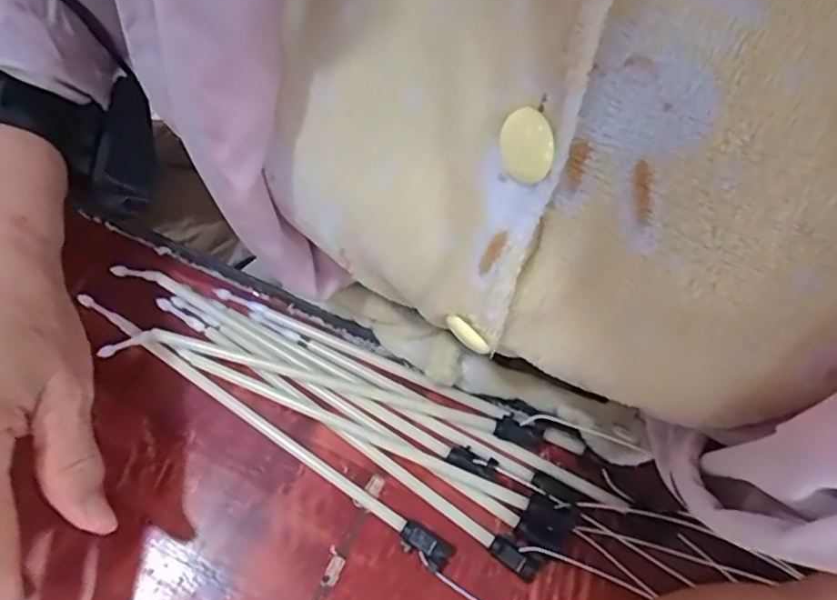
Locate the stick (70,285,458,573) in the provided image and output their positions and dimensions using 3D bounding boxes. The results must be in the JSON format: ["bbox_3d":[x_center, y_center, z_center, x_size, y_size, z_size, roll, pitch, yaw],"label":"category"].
[{"bbox_3d":[-0.082,0.059,0.326,0.229,0.010,0.012,32,68,11],"label":"stick"}]

